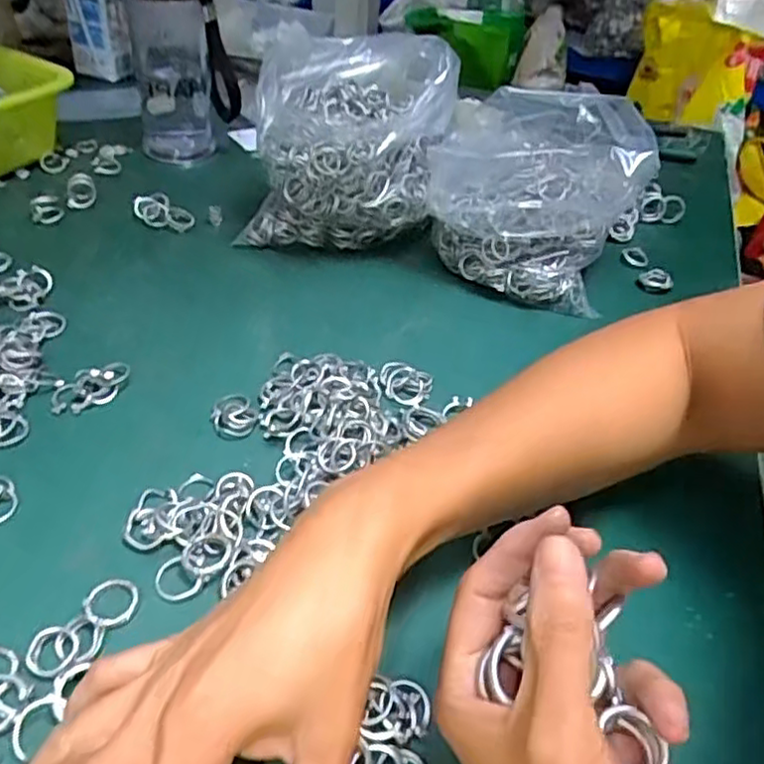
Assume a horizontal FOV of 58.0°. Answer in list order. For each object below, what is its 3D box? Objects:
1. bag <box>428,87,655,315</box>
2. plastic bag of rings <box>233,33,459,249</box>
[{"bbox_3d":[0.113,-0.140,0.521,0.145,0.127,0.114,16,42,10],"label":"bag"},{"bbox_3d":[-0.020,-0.194,0.557,0.146,0.133,0.173,13,41,7],"label":"plastic bag of rings"}]

